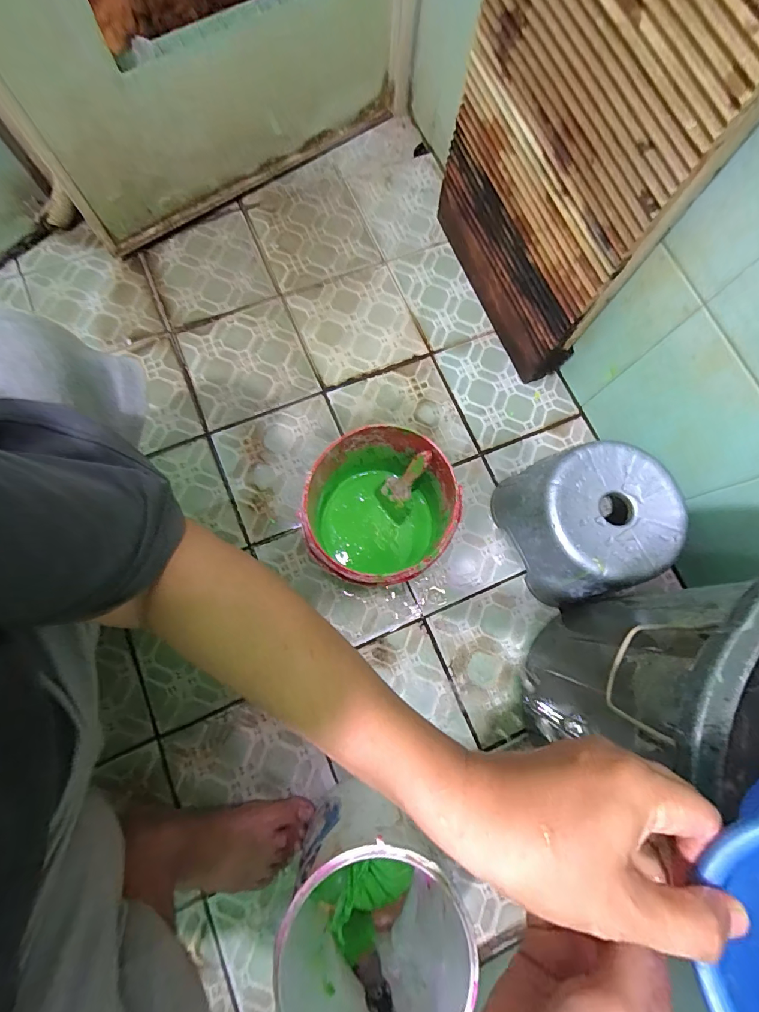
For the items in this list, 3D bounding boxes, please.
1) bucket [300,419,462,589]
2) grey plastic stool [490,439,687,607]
[{"bbox_3d":[0.001,0.014,0.544,0.174,0.193,0.175,0,77,-1],"label":"bucket"},{"bbox_3d":[0.297,0.018,0.585,0.196,0.130,0.192,-25,79,-7],"label":"grey plastic stool"}]

